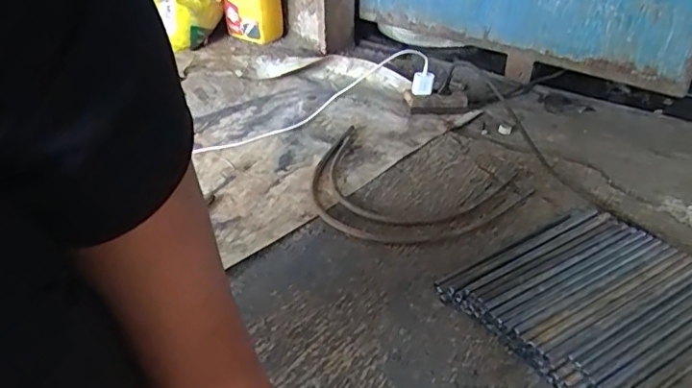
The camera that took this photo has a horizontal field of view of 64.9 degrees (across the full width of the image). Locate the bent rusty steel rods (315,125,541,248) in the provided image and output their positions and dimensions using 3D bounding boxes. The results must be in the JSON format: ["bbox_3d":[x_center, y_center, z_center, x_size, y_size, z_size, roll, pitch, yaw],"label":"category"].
[{"bbox_3d":[0.076,-0.016,0.991,0.411,0.021,0.298,26,43,36],"label":"bent rusty steel rods"}]

